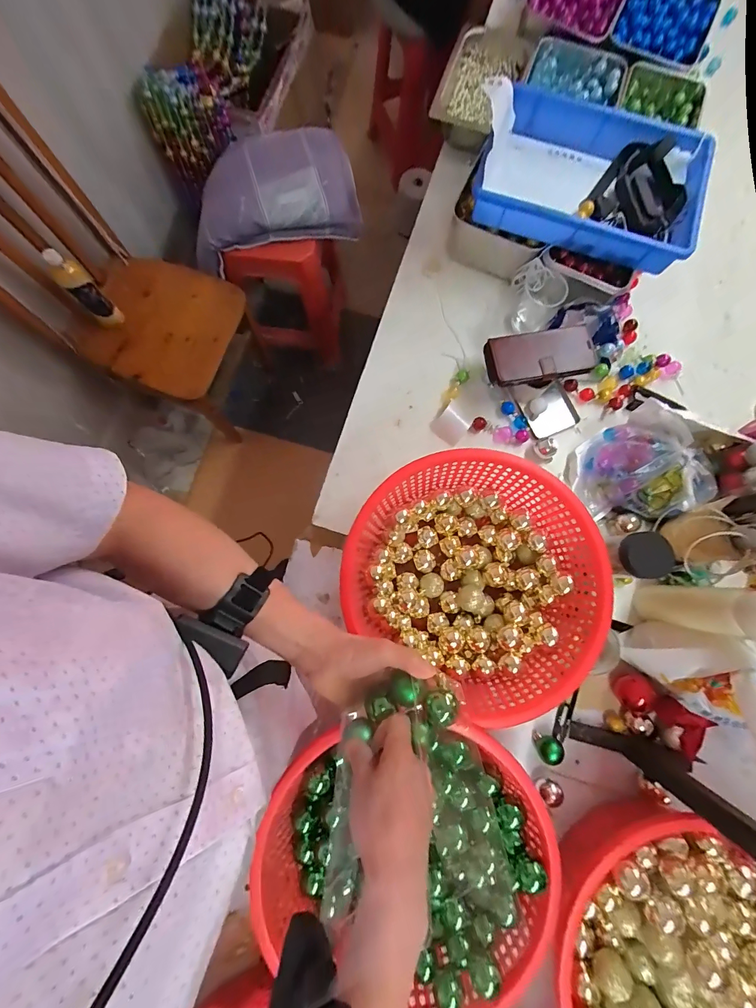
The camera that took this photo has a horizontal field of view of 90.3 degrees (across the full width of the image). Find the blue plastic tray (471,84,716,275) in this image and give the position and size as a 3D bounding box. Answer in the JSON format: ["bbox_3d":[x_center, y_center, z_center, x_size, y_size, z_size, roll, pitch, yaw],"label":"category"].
[{"bbox_3d":[0.367,-0.559,0.658,0.362,0.077,0.264,21,80,3],"label":"blue plastic tray"}]

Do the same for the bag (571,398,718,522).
[{"bbox_3d":[0.459,-0.066,0.638,0.208,0.101,0.181,-28,81,-5],"label":"bag"}]

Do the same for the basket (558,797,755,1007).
[{"bbox_3d":[0.397,0.595,0.488,0.358,0.137,0.346,0,80,-1],"label":"basket"}]

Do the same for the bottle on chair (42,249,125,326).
[{"bbox_3d":[-0.722,-0.525,0.934,0.064,0.203,0.054,-42,83,-7],"label":"bottle on chair"}]

